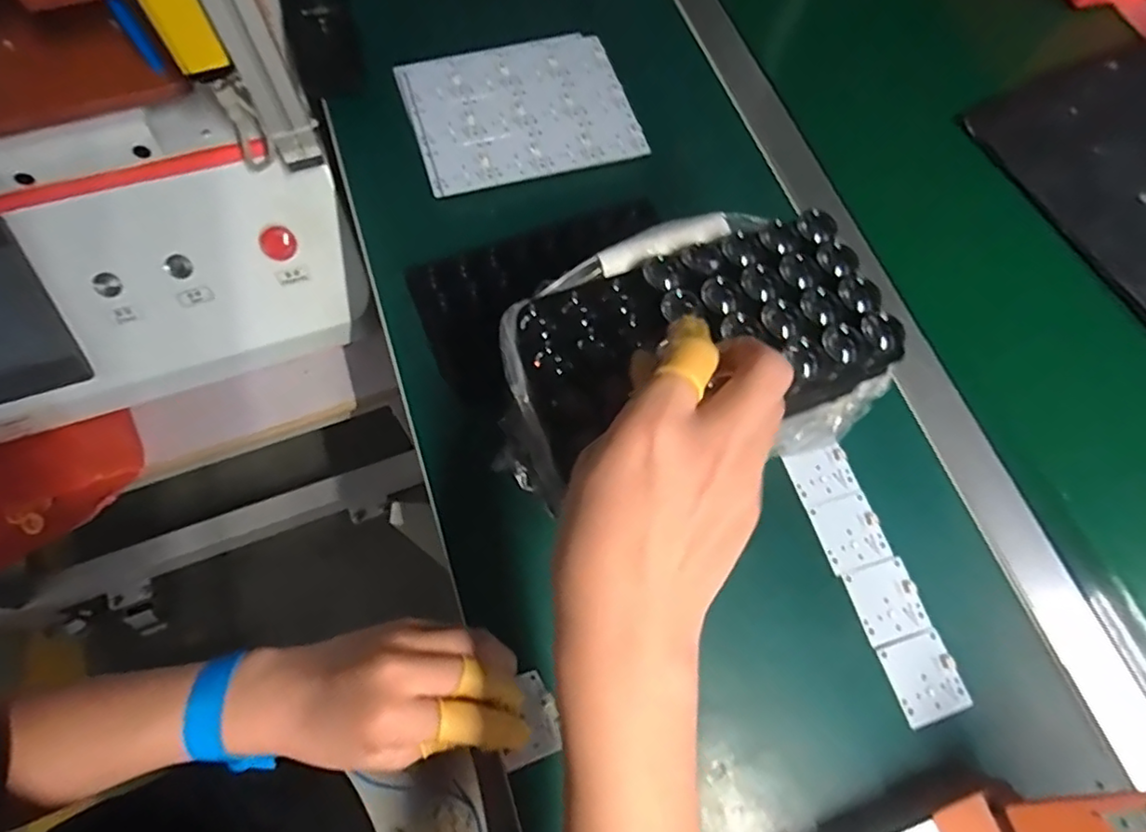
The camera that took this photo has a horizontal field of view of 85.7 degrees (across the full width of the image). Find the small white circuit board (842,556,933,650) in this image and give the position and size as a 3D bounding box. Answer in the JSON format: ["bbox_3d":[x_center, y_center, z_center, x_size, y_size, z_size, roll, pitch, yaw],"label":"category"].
[{"bbox_3d":[0.206,0.122,0.405,0.043,0.004,0.047,-16,70,-8],"label":"small white circuit board"}]

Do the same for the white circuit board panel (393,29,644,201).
[{"bbox_3d":[-0.045,-0.265,0.530,0.182,0.011,0.146,-15,70,-8],"label":"white circuit board panel"}]

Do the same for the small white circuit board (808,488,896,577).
[{"bbox_3d":[0.189,0.079,0.420,0.044,0.004,0.048,-15,70,-8],"label":"small white circuit board"}]

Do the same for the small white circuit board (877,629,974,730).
[{"bbox_3d":[0.222,0.165,0.389,0.045,0.004,0.048,-16,70,-8],"label":"small white circuit board"}]

